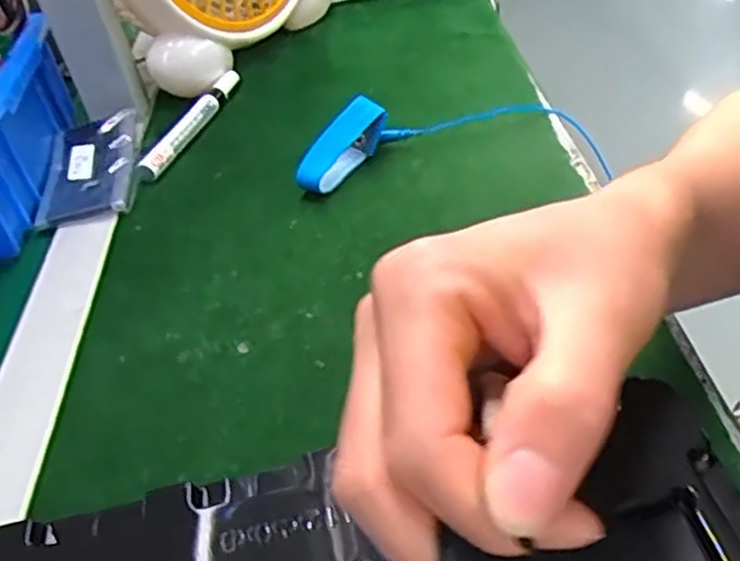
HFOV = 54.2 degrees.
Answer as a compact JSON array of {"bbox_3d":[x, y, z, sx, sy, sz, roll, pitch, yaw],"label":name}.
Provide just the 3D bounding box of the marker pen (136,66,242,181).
[{"bbox_3d":[-0.131,-0.118,0.538,0.013,0.019,0.142,6,42,16],"label":"marker pen"}]

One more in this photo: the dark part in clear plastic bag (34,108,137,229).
[{"bbox_3d":[-0.195,-0.084,0.506,0.061,0.025,0.116,-9,40,-2],"label":"dark part in clear plastic bag"}]

